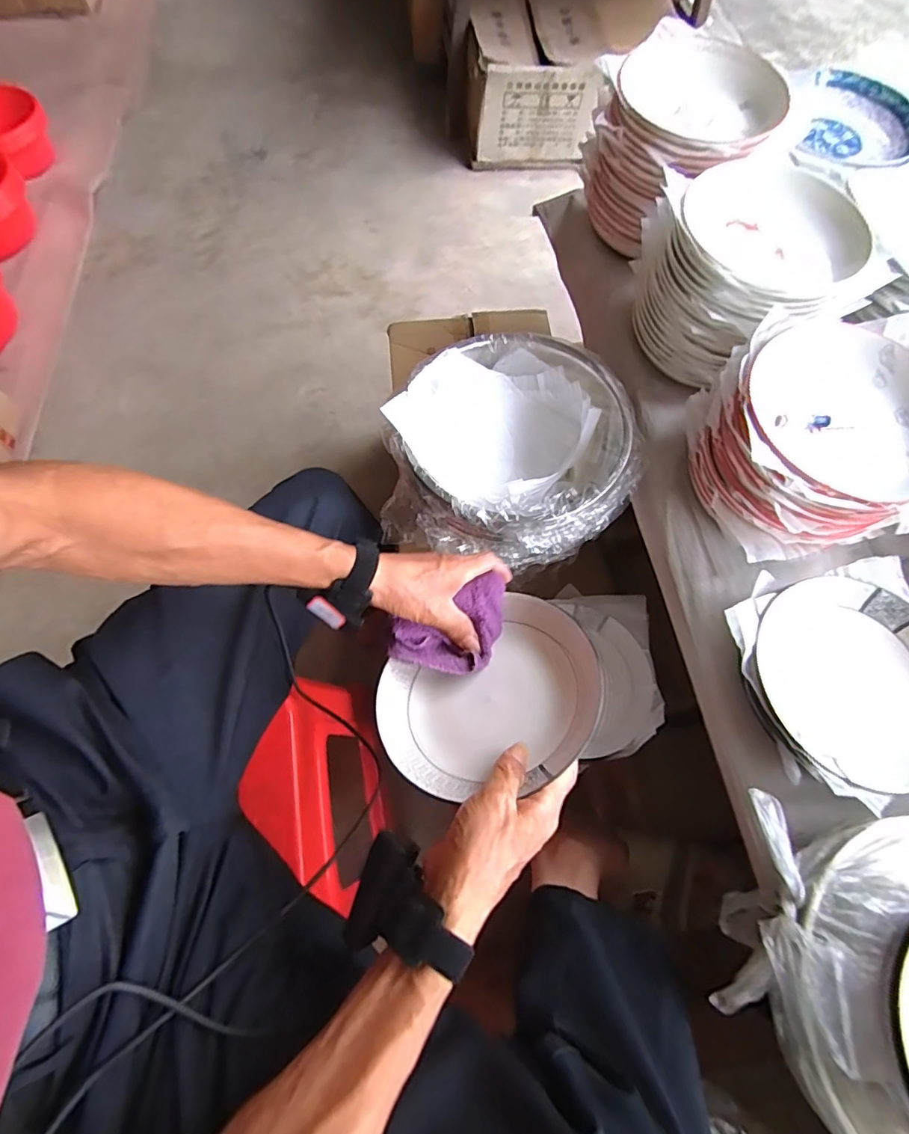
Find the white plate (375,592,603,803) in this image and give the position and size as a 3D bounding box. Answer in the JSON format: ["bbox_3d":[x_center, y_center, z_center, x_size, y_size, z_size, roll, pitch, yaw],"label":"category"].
[{"bbox_3d":[0.034,0.117,0.448,0.200,0.042,0.180,-33,45,-7],"label":"white plate"}]

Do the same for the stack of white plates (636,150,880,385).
[{"bbox_3d":[0.341,-0.345,0.599,0.221,0.133,0.216,-25,71,-12],"label":"stack of white plates"}]

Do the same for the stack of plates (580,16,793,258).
[{"bbox_3d":[0.287,-0.551,0.663,0.211,0.149,0.235,31,70,10],"label":"stack of plates"}]

